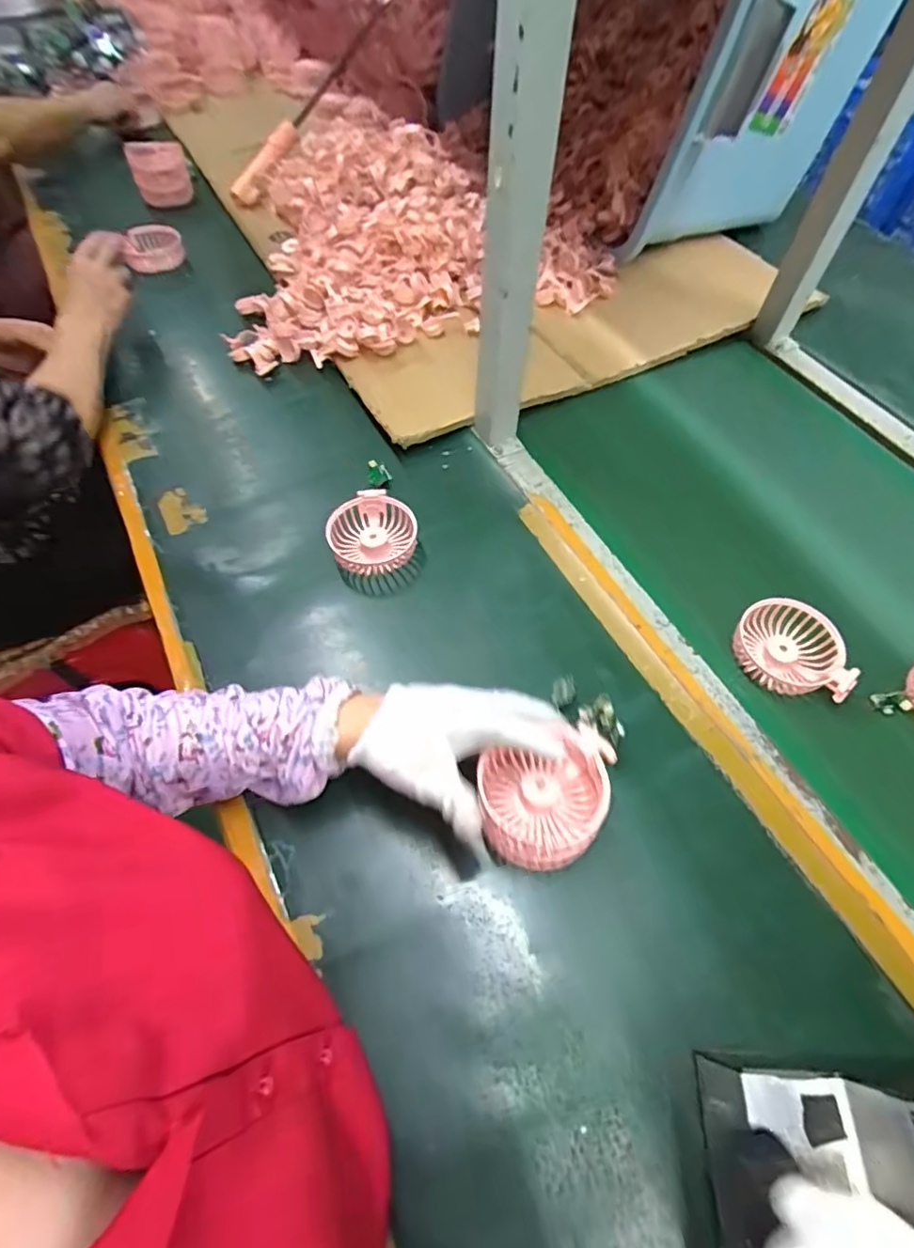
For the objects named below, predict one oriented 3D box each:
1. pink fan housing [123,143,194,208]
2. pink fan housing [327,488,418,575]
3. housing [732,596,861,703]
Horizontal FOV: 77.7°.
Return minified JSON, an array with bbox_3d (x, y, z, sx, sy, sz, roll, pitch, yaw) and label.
[{"bbox_3d":[-0.446,-0.677,0.860,0.077,0.074,0.037,-10,61,-6],"label":"pink fan housing"},{"bbox_3d":[-0.087,-0.092,0.601,0.080,0.038,0.092,30,65,16],"label":"pink fan housing"},{"bbox_3d":[0.308,0.020,0.526,0.091,0.026,0.095,0,61,0],"label":"housing"}]

